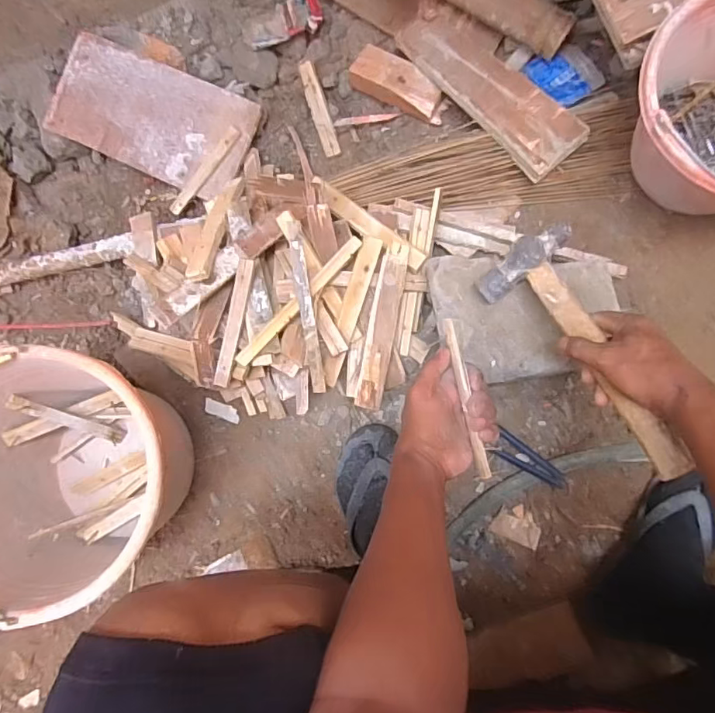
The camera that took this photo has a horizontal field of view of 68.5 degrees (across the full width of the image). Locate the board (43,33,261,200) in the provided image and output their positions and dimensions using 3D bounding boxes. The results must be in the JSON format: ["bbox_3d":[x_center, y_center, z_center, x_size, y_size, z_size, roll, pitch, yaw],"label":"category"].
[{"bbox_3d":[-0.315,-0.370,0.810,0.305,0.015,0.160,25,94,3],"label":"board"}]

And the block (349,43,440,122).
[{"bbox_3d":[0.059,-0.403,0.779,0.144,0.039,0.057,35,90,11],"label":"block"}]

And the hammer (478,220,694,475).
[{"bbox_3d":[0.230,-0.007,0.537,0.105,0.037,0.285,-25,63,4],"label":"hammer"}]

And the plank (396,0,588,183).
[{"bbox_3d":[0.178,-0.380,0.734,0.095,0.022,0.317,-36,72,-3],"label":"plank"}]

